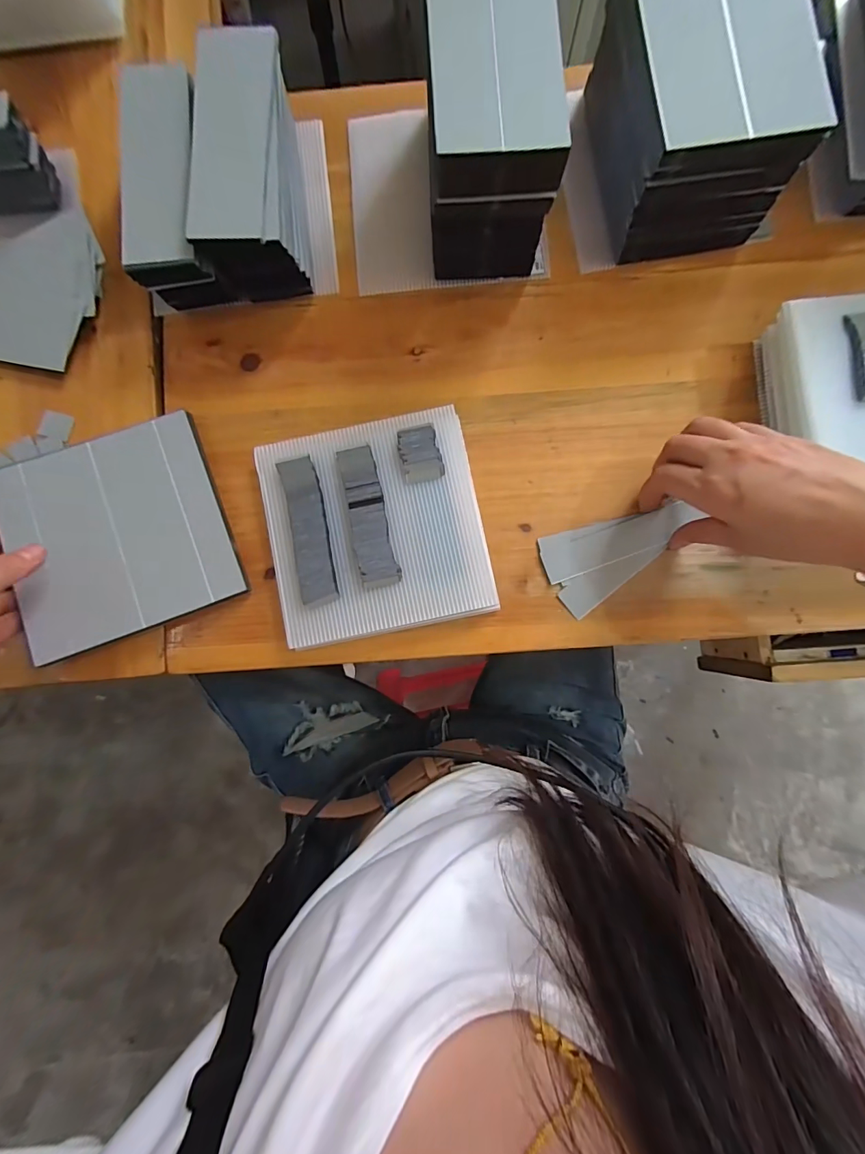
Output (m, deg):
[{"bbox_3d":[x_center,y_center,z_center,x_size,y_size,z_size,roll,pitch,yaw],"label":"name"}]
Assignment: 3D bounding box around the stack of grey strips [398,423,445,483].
[{"bbox_3d":[-0.009,-0.095,0.337,0.030,0.004,0.043,-13,85,0],"label":"stack of grey strips"}]

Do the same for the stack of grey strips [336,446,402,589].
[{"bbox_3d":[-0.049,-0.046,0.331,0.028,0.009,0.107,-14,85,0],"label":"stack of grey strips"}]

